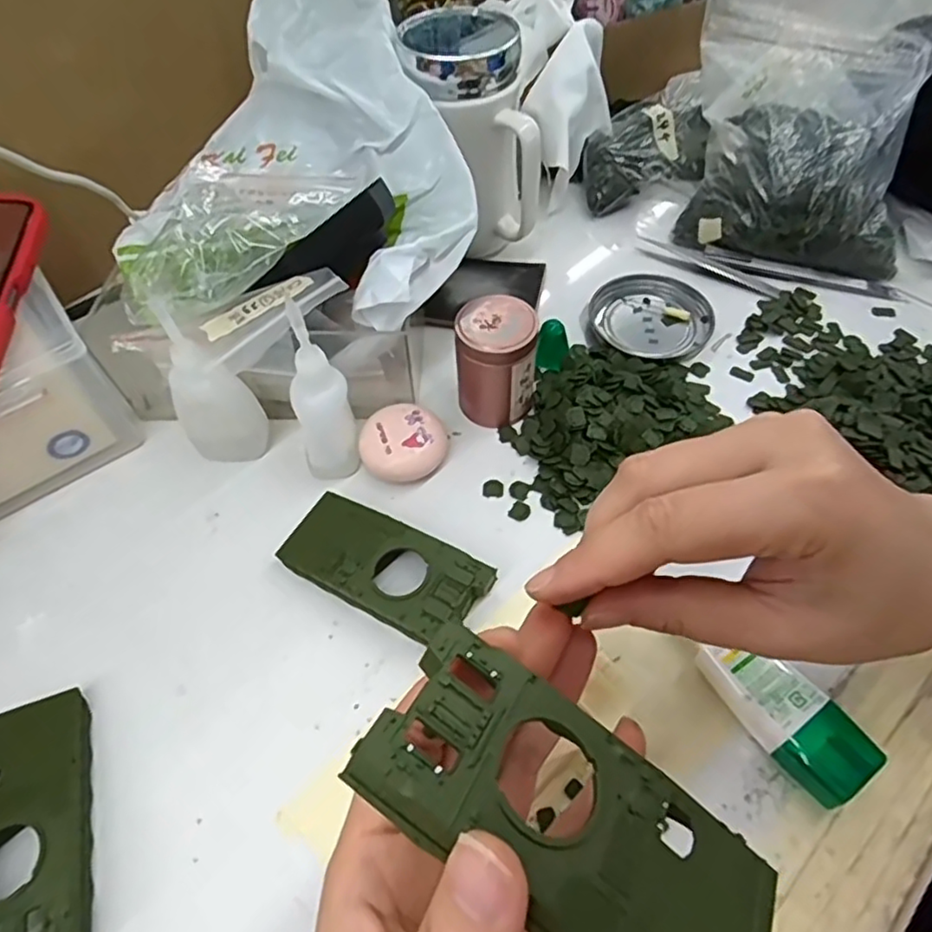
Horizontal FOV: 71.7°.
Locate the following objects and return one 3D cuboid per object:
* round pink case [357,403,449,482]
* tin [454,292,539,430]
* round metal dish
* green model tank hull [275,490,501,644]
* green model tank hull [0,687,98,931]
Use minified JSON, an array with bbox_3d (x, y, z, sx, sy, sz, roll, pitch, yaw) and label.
[{"bbox_3d":[-0.035,-0.010,0.366,0.048,0.027,0.043,-10,54,-4],"label":"round pink case"},{"bbox_3d":[0.017,-0.059,0.371,0.044,0.064,0.042,-2,55,1],"label":"tin"},{"bbox_3d":[0.125,-0.101,0.433,0.072,0.011,0.077,-1,54,2],"label":"round metal dish"},{"bbox_3d":[-0.042,0.052,0.325,0.103,0.019,0.048,26,60,20],"label":"green model tank hull"},{"bbox_3d":[-0.180,0.148,0.263,0.047,0.018,0.103,-18,55,-10],"label":"green model tank hull"}]

